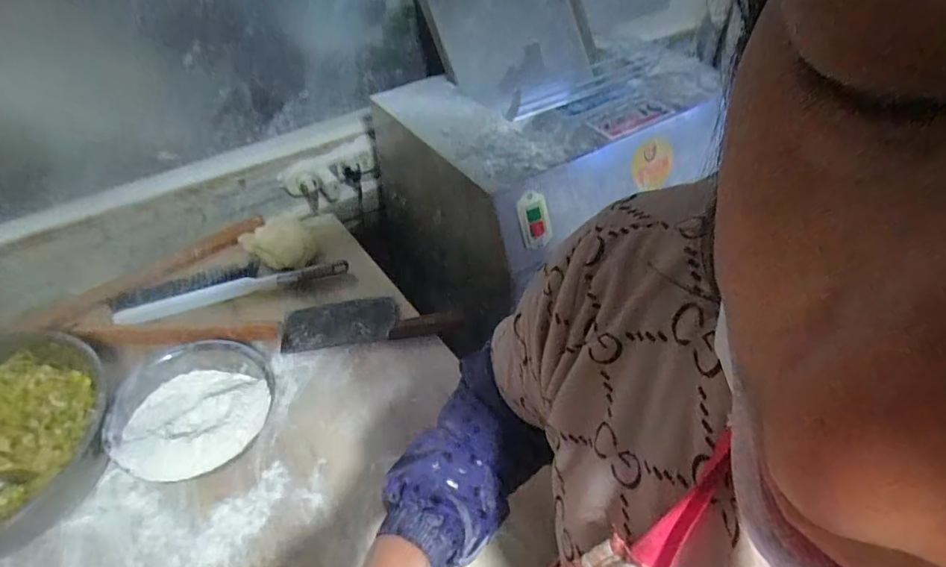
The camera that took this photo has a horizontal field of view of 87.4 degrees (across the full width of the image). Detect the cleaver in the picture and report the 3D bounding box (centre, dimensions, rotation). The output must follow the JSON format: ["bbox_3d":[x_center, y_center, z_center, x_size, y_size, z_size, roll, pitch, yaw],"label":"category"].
[{"bbox_3d":[-0.161,0.053,0.780,0.269,0.020,0.084,-7,49,-7],"label":"cleaver"}]

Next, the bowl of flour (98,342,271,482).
[{"bbox_3d":[-0.341,0.163,0.614,0.177,0.090,0.176,0,48,0],"label":"bowl of flour"}]

